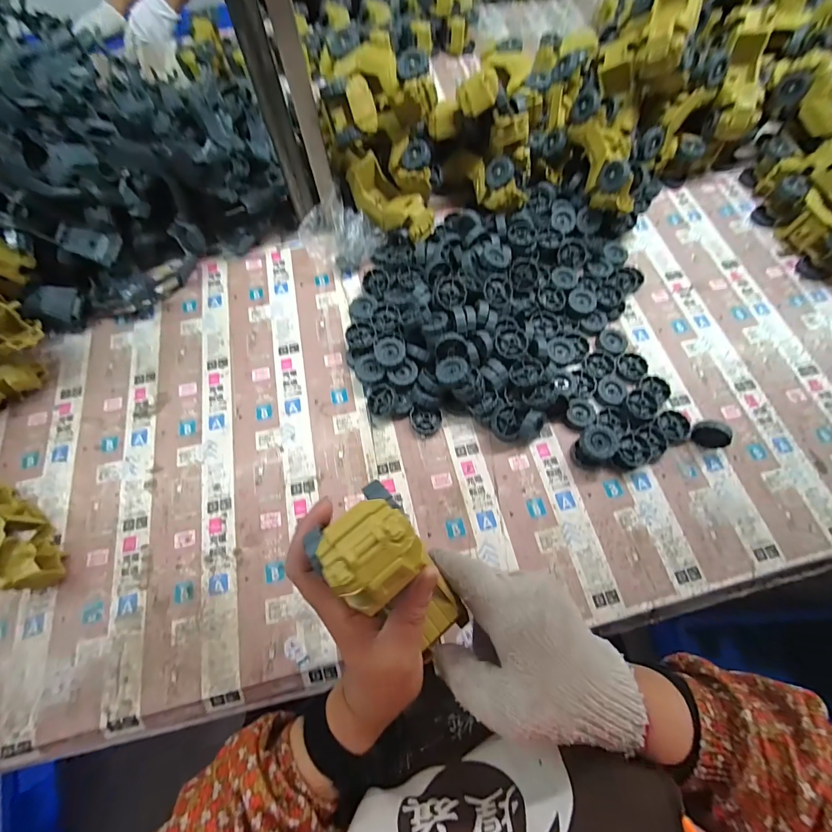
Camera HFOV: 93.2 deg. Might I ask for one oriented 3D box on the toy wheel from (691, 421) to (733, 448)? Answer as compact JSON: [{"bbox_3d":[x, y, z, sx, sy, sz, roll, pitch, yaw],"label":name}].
[{"bbox_3d":[0.339,0.022,0.454,0.033,0.038,0.017,30,72,13],"label":"toy wheel"}]

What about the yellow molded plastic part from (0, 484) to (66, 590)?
[{"bbox_3d":[-0.441,0.118,0.420,0.169,0.057,0.051,35,73,14],"label":"yellow molded plastic part"}]

